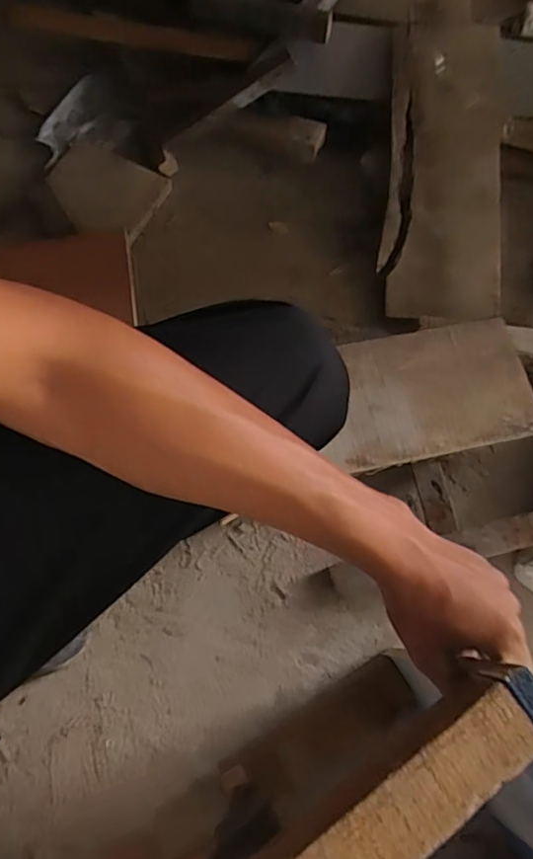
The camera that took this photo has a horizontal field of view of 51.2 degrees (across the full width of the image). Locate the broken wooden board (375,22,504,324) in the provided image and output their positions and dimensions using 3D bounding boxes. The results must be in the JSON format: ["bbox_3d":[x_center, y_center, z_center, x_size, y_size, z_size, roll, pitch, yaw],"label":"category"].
[{"bbox_3d":[0.238,-0.351,0.742,0.155,0.013,0.426,6,81,-3],"label":"broken wooden board"}]

